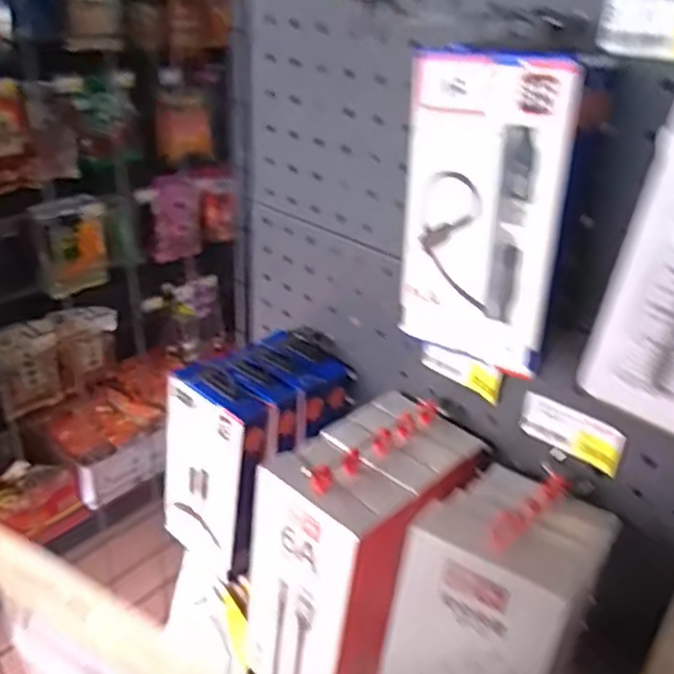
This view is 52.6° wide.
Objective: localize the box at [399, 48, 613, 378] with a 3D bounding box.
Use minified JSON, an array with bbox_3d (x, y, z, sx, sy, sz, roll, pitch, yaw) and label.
[{"bbox_3d":[0.085,-0.067,0.359,0.087,0.154,0.052,23,35,30],"label":"box"}]

